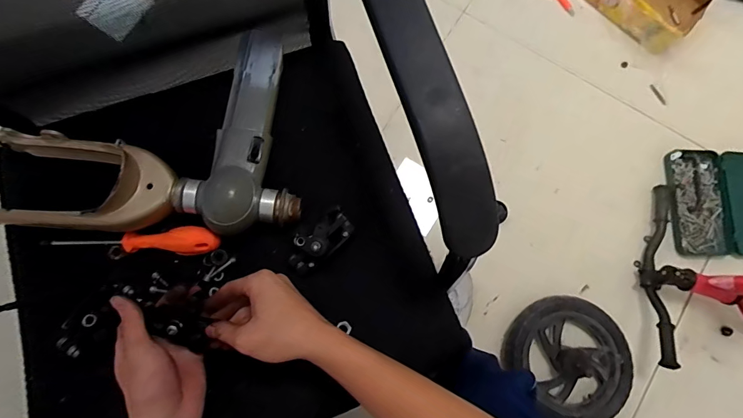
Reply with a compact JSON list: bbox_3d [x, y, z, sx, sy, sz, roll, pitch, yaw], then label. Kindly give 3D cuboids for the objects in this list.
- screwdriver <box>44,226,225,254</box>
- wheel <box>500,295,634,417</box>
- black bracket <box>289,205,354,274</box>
[{"bbox_3d":[-0.270,0.036,0.459,0.192,0.023,0.029,0,80,-1],"label":"screwdriver"},{"bbox_3d":[0.418,0.310,0.847,0.238,0.084,0.253,0,80,0],"label":"wheel"},{"bbox_3d":[-0.059,0.035,0.453,0.080,0.033,0.037,-41,83,-7],"label":"black bracket"}]

